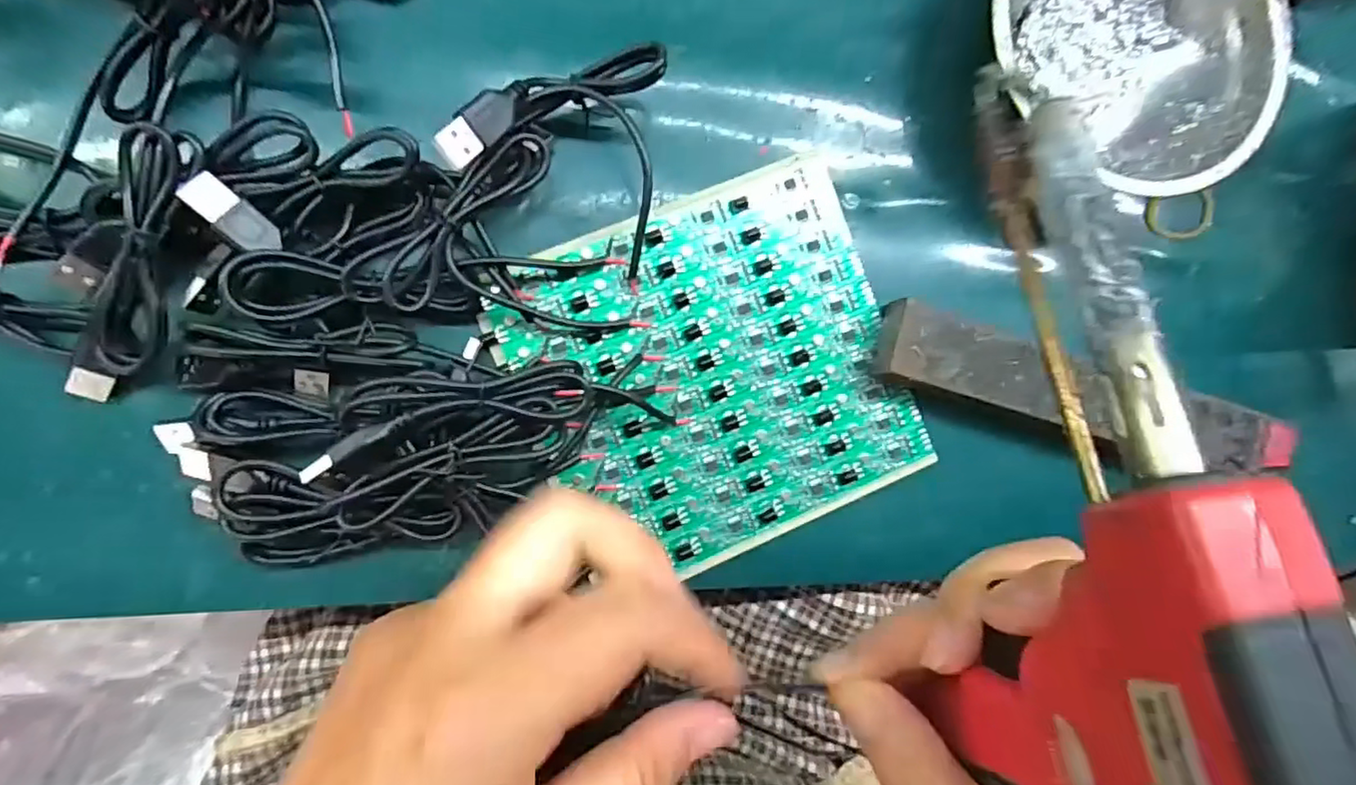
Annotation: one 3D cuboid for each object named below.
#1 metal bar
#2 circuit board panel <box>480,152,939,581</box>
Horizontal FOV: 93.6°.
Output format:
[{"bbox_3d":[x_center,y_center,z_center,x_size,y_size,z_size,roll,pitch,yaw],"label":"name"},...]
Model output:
[{"bbox_3d":[0.174,0.002,0.270,0.184,0.024,0.030,16,89,-8],"label":"metal bar"},{"bbox_3d":[0.018,-0.007,0.259,0.147,0.007,0.140,-22,94,-7],"label":"circuit board panel"}]

